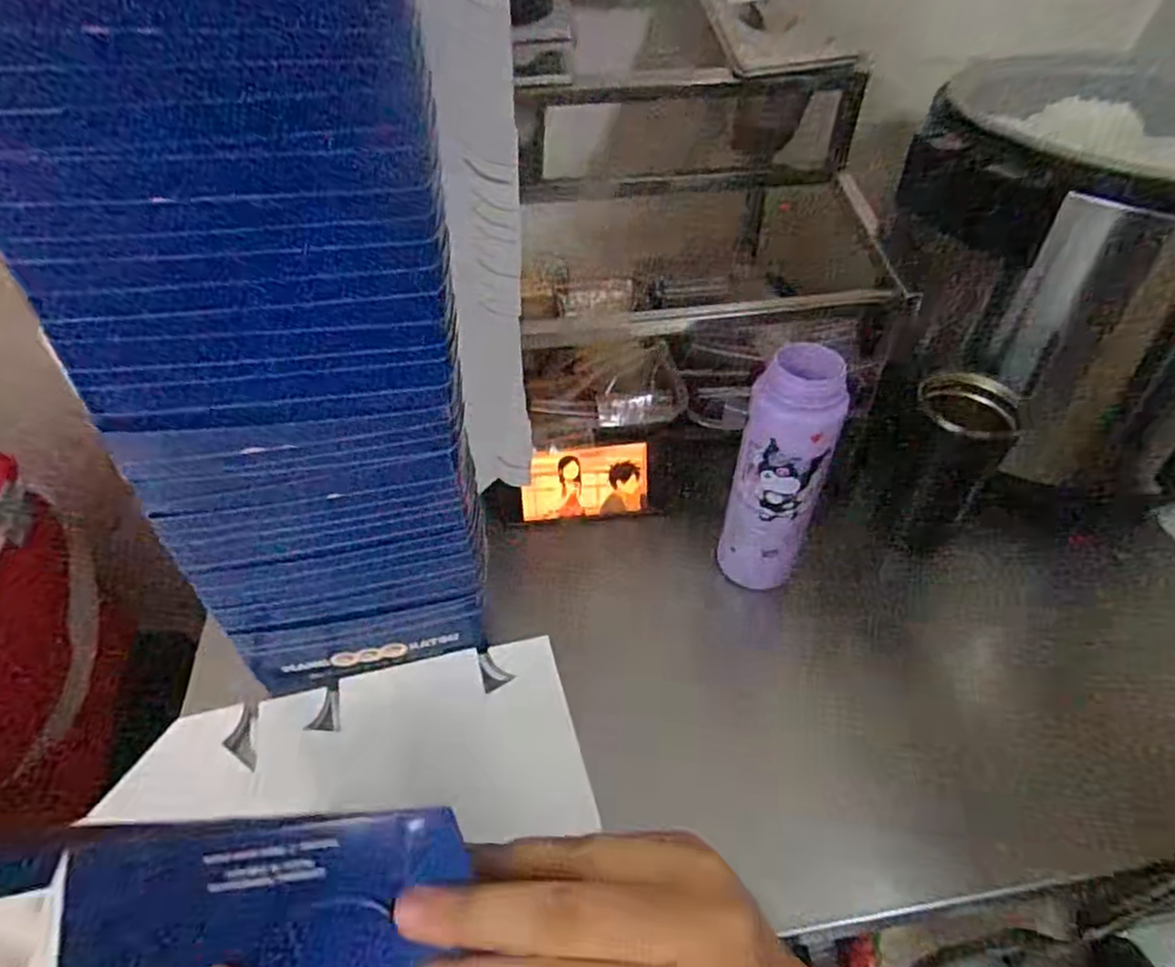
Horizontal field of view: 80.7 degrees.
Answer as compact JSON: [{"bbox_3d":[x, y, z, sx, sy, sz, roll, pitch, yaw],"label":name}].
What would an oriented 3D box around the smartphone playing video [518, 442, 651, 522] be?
[{"bbox_3d":[-0.002,-0.001,0.676,0.121,0.072,0.005,-3,17,-5],"label":"smartphone playing video"}]

